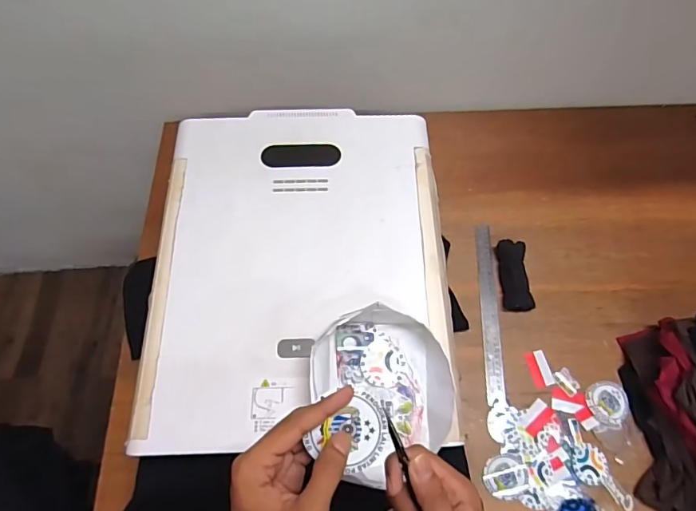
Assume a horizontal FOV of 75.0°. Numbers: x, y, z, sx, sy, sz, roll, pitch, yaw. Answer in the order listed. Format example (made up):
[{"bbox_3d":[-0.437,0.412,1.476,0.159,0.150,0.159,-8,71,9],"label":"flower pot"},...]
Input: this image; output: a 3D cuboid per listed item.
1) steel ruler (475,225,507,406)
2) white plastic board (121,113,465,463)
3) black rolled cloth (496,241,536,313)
[{"bbox_3d":[0.242,0.089,0.777,0.030,0.008,0.314,0,64,6],"label":"steel ruler"},{"bbox_3d":[-0.066,-0.004,0.636,0.394,0.019,0.490,-2,64,0],"label":"white plastic board"},{"bbox_3d":[0.290,0.034,0.788,0.045,0.026,0.130,0,64,1],"label":"black rolled cloth"}]

